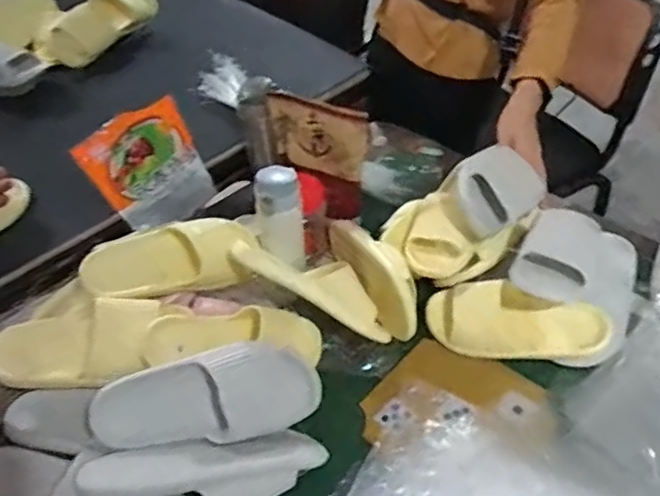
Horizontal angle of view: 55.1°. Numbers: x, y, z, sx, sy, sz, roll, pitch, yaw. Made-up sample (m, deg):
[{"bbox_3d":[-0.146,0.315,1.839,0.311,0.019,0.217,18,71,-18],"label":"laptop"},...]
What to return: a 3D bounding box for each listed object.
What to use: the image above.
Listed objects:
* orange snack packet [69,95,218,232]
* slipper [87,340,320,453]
[{"bbox_3d":[-0.287,-0.125,1.022,0.169,0.203,0.034,-39,40,-16],"label":"orange snack packet"},{"bbox_3d":[-0.151,0.193,0.782,0.269,0.075,0.125,-15,84,-10],"label":"slipper"}]

